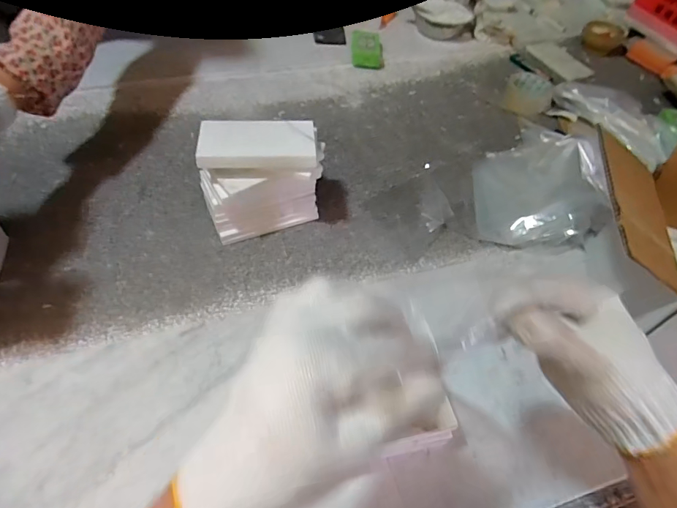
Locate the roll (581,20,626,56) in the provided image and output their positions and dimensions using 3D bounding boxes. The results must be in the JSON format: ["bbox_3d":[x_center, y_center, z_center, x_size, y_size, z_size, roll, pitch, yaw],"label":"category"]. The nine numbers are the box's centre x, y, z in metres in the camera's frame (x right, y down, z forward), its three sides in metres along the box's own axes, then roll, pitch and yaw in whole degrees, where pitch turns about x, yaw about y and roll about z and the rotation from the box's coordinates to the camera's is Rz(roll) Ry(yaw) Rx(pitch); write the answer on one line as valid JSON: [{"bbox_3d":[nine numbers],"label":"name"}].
[{"bbox_3d":[0.658,-0.541,1.091,0.093,0.042,0.095,2,53,-3],"label":"roll"}]

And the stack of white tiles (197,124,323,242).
[{"bbox_3d":[-0.106,-0.104,0.617,0.161,0.133,0.090,-9,51,-13],"label":"stack of white tiles"}]

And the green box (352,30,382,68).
[{"bbox_3d":[0.065,-0.456,0.973,0.073,0.044,0.098,2,49,-4],"label":"green box"}]

